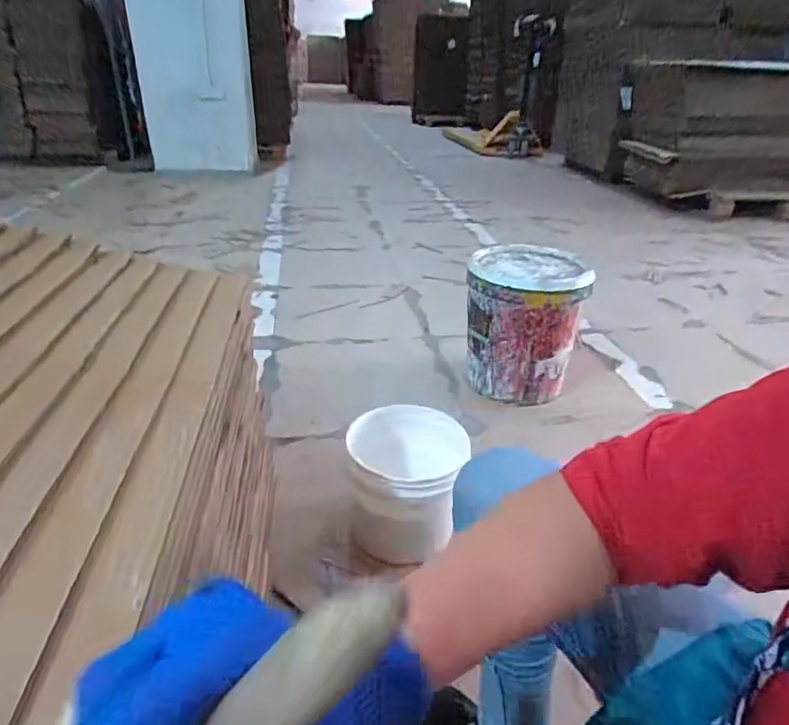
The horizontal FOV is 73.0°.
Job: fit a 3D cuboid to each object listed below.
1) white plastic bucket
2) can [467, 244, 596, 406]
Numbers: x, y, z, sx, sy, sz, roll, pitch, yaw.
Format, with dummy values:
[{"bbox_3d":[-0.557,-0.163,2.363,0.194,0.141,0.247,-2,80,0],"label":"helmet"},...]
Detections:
[{"bbox_3d":[0.024,0.210,0.953,0.194,0.208,0.195,-2,30,1],"label":"white plastic bucket"},{"bbox_3d":[0.342,-0.107,1.421,0.290,0.326,0.302,3,30,9],"label":"can"}]

